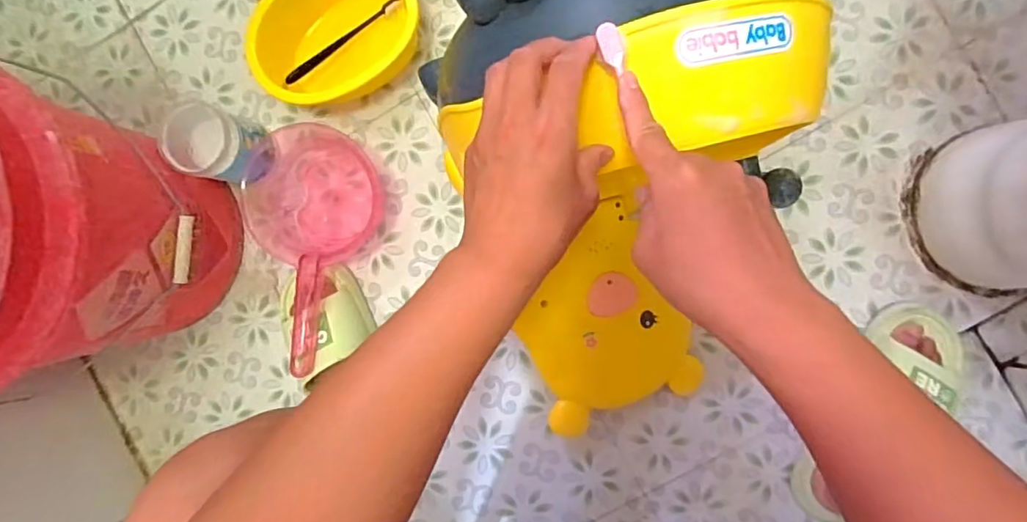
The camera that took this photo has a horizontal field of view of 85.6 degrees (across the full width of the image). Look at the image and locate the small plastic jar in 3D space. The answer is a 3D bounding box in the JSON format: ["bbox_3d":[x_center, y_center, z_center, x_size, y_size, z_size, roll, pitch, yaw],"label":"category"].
[{"bbox_3d":[-0.360,-0.142,0.691,0.088,0.116,0.083,10,91,5],"label":"small plastic jar"}]

